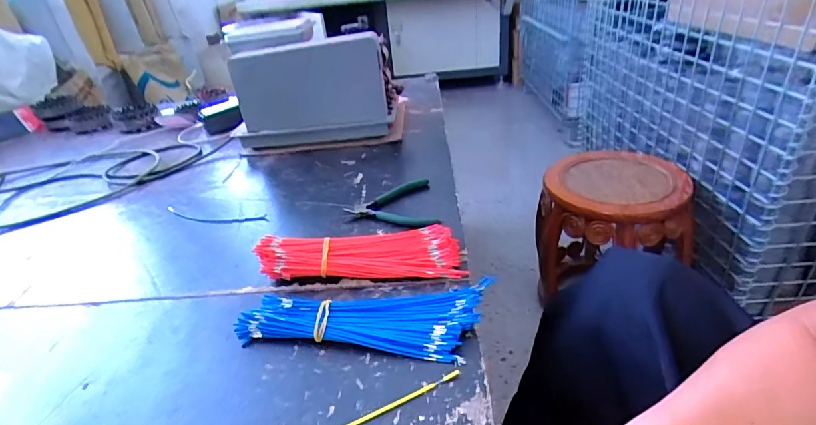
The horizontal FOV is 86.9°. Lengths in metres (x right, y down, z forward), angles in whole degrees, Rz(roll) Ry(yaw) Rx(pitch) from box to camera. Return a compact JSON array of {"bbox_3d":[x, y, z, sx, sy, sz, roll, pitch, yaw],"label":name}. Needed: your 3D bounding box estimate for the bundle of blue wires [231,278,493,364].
[{"bbox_3d":[-0.049,0.115,0.458,0.265,0.022,0.097,-4,32,5],"label":"bundle of blue wires"}]

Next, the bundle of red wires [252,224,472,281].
[{"bbox_3d":[-0.060,0.050,0.546,0.252,0.042,0.077,-3,32,6],"label":"bundle of red wires"}]

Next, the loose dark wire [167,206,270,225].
[{"bbox_3d":[-0.320,0.008,0.711,0.202,0.008,0.033,3,33,16],"label":"loose dark wire"}]

